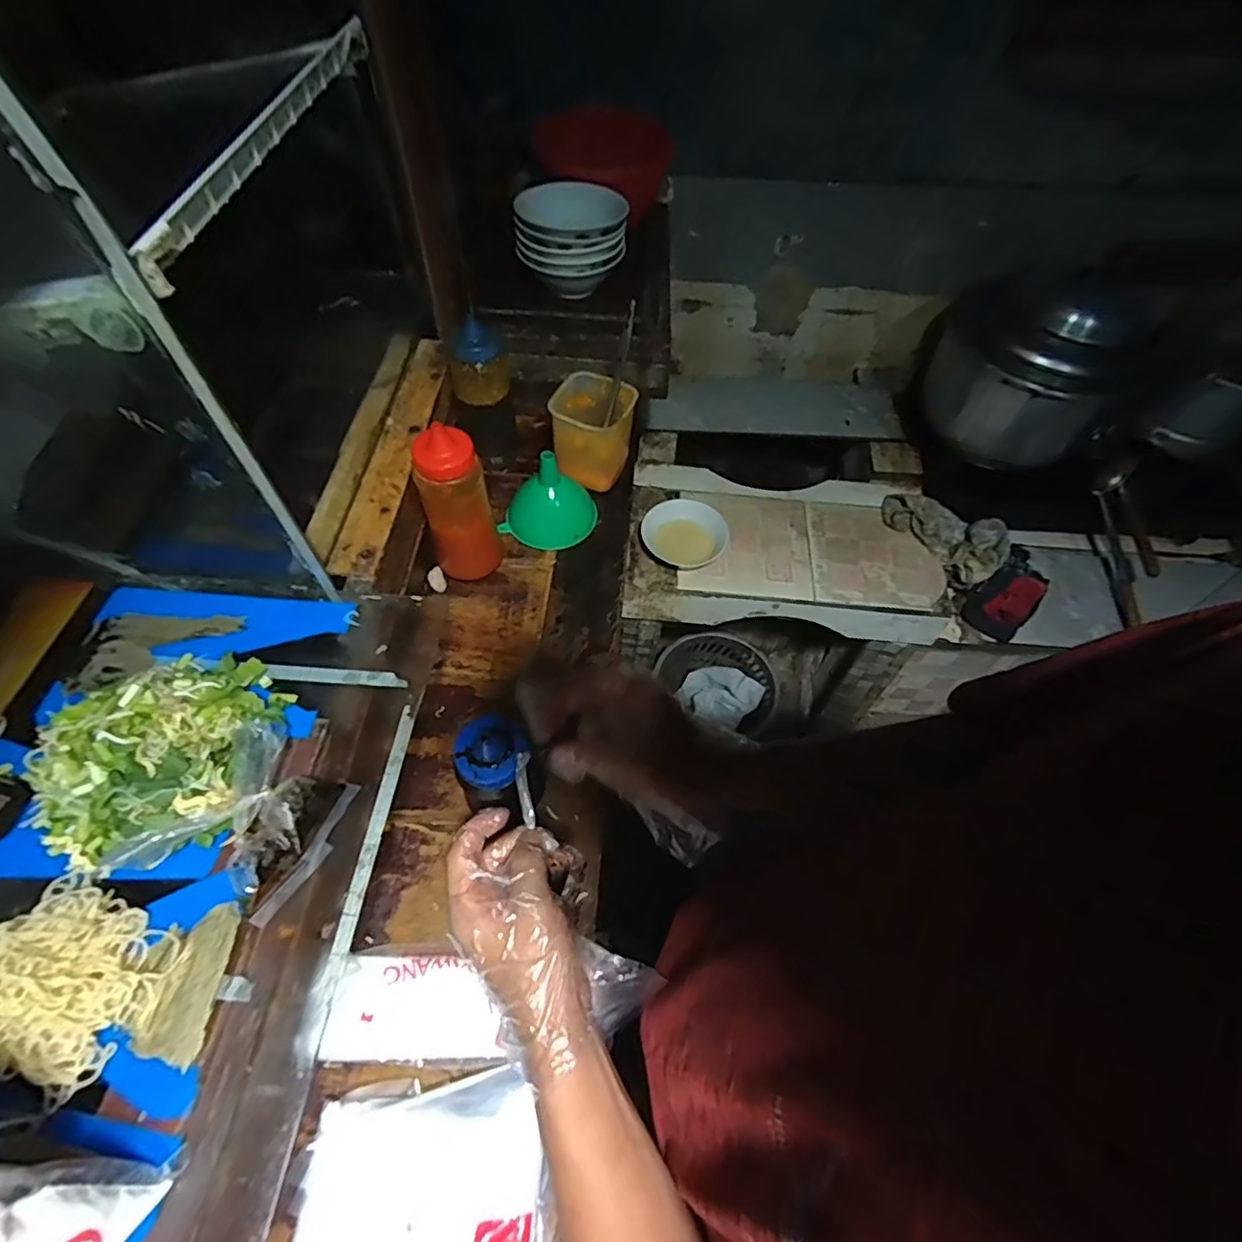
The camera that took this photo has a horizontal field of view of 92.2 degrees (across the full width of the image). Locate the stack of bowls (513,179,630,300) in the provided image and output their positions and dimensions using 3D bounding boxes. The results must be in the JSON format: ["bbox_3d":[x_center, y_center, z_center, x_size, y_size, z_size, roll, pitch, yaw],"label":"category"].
[{"bbox_3d":[-0.068,-0.557,0.879,0.149,0.113,0.122,15,58,7],"label":"stack of bowls"}]

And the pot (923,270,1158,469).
[{"bbox_3d":[0.775,-0.481,1.125,0.305,0.282,0.298,1,57,-1],"label":"pot"}]

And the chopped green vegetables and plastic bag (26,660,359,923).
[{"bbox_3d":[-0.298,0.098,0.419,0.212,0.057,0.158,18,58,9],"label":"chopped green vegetables and plastic bag"}]

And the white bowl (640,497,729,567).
[{"bbox_3d":[0.117,-0.157,1.099,0.155,0.063,0.130,1,57,-1],"label":"white bowl"}]

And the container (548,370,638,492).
[{"bbox_3d":[-0.035,-0.240,0.771,0.098,0.113,0.094,8,57,3],"label":"container"}]

